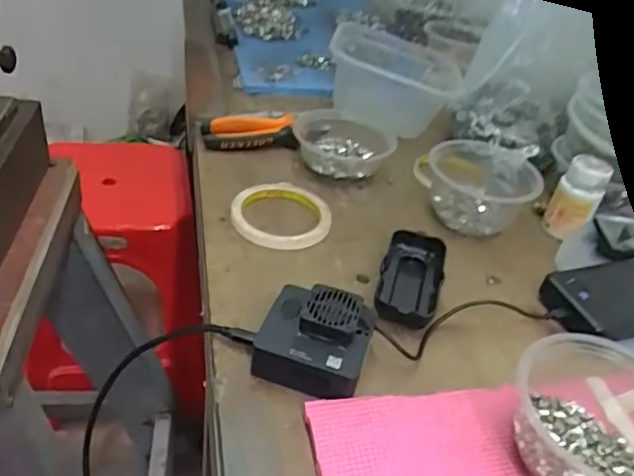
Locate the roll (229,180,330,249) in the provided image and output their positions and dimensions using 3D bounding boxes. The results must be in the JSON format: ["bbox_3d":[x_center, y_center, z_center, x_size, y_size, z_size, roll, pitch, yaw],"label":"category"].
[{"bbox_3d":[-0.035,-0.025,0.574,0.098,0.013,0.097,5,38,-4],"label":"roll"}]

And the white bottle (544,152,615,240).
[{"bbox_3d":[0.272,-0.043,0.600,0.043,0.078,0.046,26,41,23],"label":"white bottle"}]

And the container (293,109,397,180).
[{"bbox_3d":[0.029,-0.111,0.672,0.113,0.042,0.111,3,38,-5],"label":"container"}]

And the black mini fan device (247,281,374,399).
[{"bbox_3d":[-0.001,0.074,0.423,0.076,0.043,0.071,18,39,13],"label":"black mini fan device"}]

